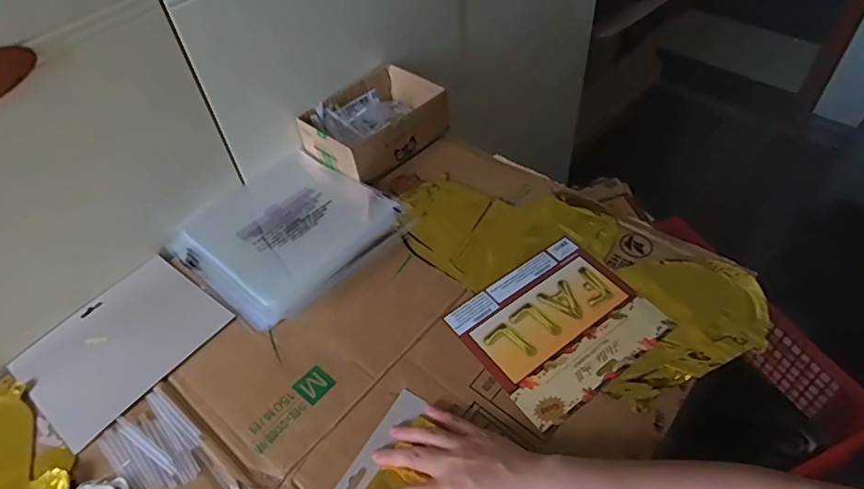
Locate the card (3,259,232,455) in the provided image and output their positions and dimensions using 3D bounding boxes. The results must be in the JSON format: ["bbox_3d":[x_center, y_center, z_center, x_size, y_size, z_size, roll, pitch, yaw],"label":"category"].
[{"bbox_3d":[-0.345,0.106,0.594,0.158,0.005,0.190,29,56,26],"label":"card"}]

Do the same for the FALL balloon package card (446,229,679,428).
[{"bbox_3d":[0.135,0.084,0.576,0.190,0.010,0.160,-31,53,-21],"label":"FALL balloon package card"}]

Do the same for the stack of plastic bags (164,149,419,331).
[{"bbox_3d":[-0.187,-0.021,0.685,0.241,0.018,0.232,31,58,28],"label":"stack of plastic bags"}]

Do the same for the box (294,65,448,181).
[{"bbox_3d":[-0.083,-0.176,0.782,0.189,0.066,0.138,-37,55,-25],"label":"box"}]

